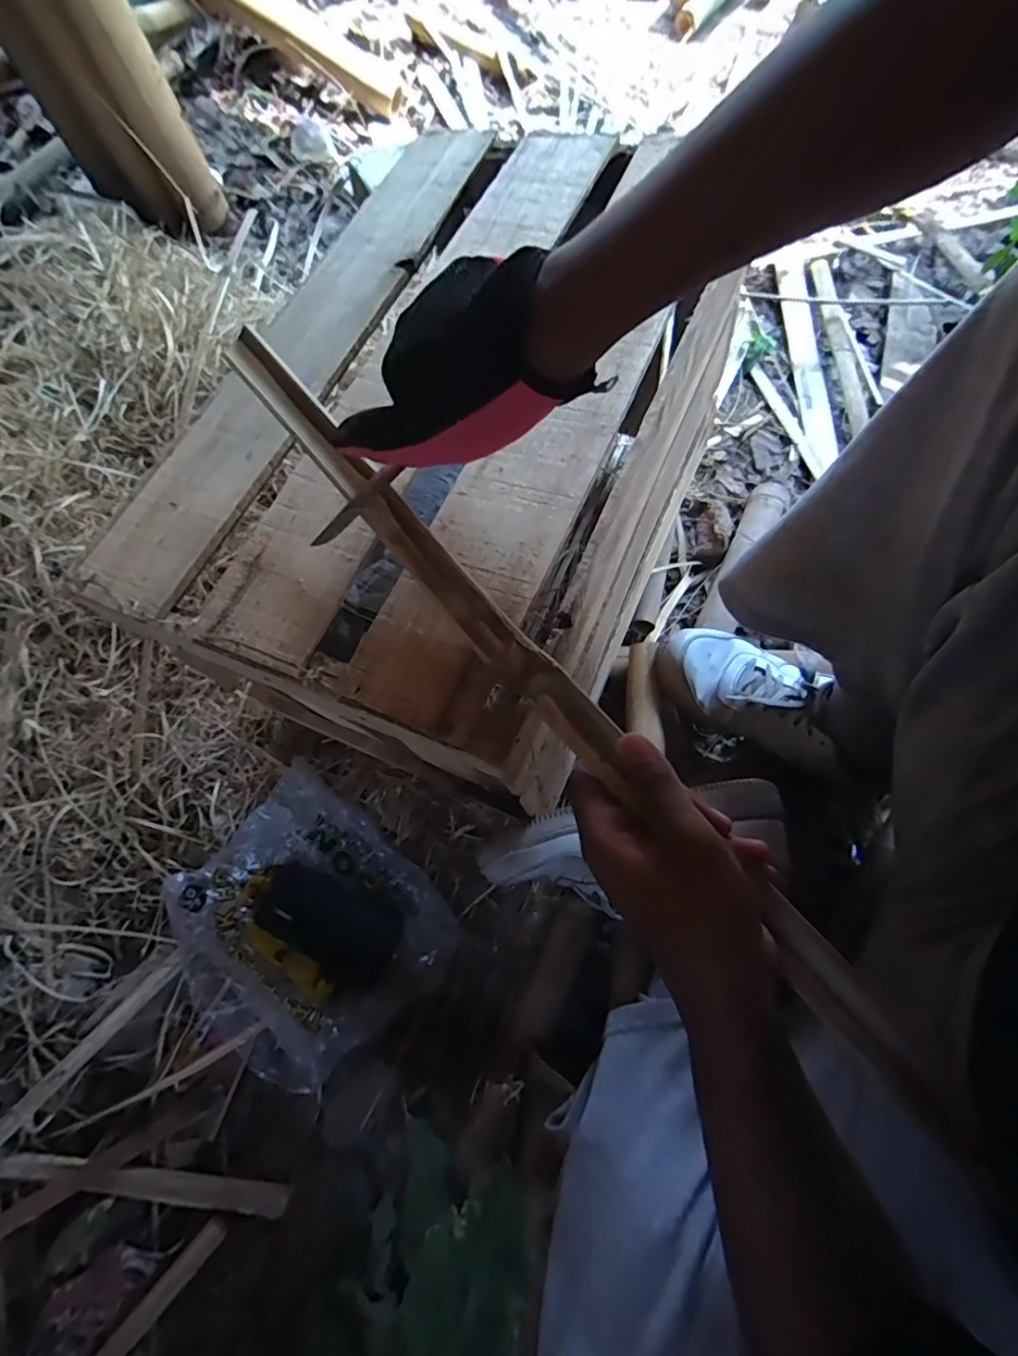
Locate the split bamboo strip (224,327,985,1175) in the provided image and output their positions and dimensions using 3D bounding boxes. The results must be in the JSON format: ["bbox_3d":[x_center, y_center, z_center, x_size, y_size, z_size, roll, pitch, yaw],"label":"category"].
[{"bbox_3d":[0.009,-0.010,0.316,0.027,0.019,0.581,-40,78,-13],"label":"split bamboo strip"}]

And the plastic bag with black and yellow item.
[{"bbox_3d":[-0.233,0.283,0.612,0.278,0.048,0.264,42,78,16],"label":"plastic bag with black and yellow item"}]

